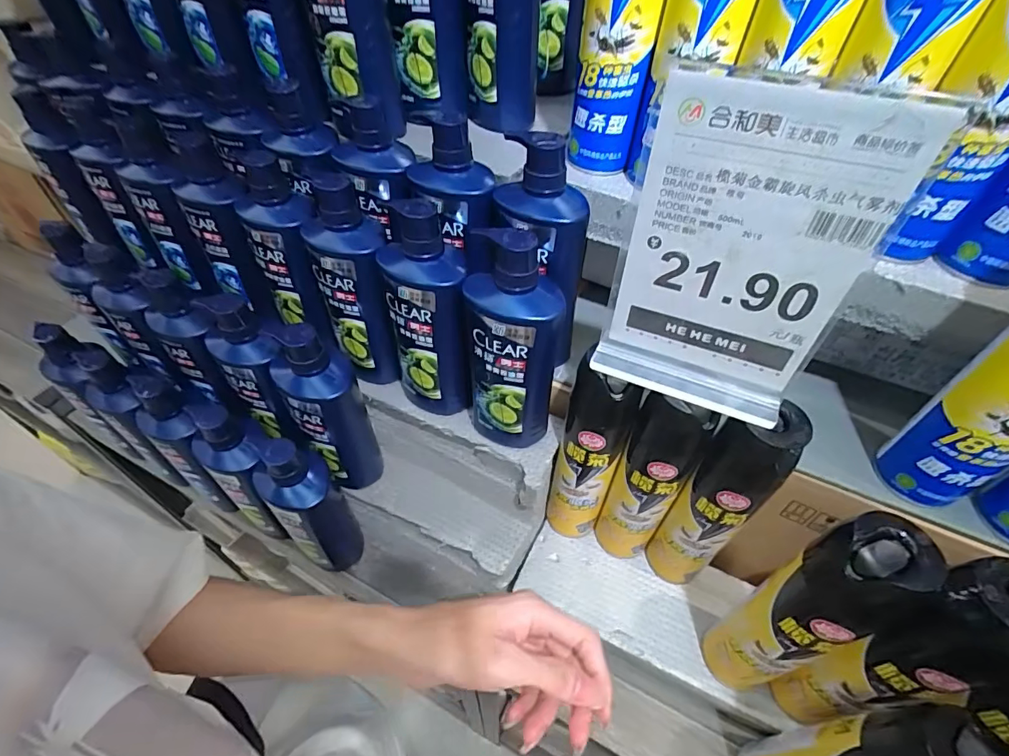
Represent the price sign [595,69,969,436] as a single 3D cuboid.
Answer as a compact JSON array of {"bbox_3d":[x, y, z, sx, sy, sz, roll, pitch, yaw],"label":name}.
[{"bbox_3d":[0.150,-0.068,0.319,0.140,0.222,0.018,21,51,17],"label":"price sign"}]

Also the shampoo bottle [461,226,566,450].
[{"bbox_3d":[0.007,-0.022,0.438,0.079,0.225,0.059,4,48,3],"label":"shampoo bottle"}]

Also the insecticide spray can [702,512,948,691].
[{"bbox_3d":[0.246,0.206,0.404,0.059,0.278,0.059,1,48,-1],"label":"insecticide spray can"}]

